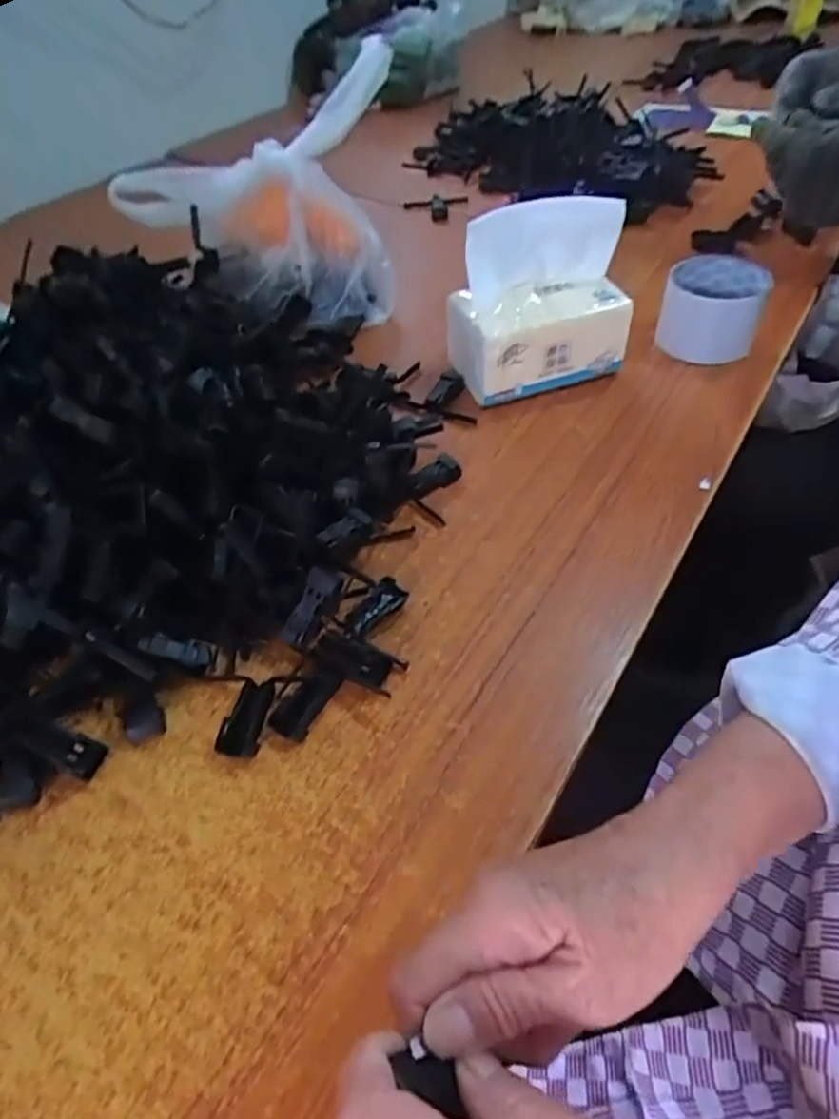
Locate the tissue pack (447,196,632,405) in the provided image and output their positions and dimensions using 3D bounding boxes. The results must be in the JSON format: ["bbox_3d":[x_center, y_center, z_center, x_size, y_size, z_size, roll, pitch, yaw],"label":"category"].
[{"bbox_3d":[0.100,-0.220,0.548,0.137,0.138,0.095,-18,49,-12],"label":"tissue pack"}]

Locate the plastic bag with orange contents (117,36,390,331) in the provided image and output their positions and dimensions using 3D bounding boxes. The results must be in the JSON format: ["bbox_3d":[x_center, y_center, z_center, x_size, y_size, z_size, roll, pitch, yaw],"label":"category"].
[{"bbox_3d":[-0.158,-0.341,0.626,0.272,0.184,0.126,-5,48,0],"label":"plastic bag with orange contents"}]

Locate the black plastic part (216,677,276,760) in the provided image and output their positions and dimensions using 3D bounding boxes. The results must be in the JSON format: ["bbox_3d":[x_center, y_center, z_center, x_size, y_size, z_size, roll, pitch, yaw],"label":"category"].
[{"bbox_3d":[-0.097,0.090,0.363,0.019,0.014,0.046,7,49,10],"label":"black plastic part"}]

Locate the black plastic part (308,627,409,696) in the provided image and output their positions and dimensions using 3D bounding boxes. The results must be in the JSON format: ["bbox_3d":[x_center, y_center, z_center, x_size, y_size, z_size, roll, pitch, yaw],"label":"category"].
[{"bbox_3d":[-0.040,0.061,0.382,0.061,0.019,0.031,18,52,20],"label":"black plastic part"}]

